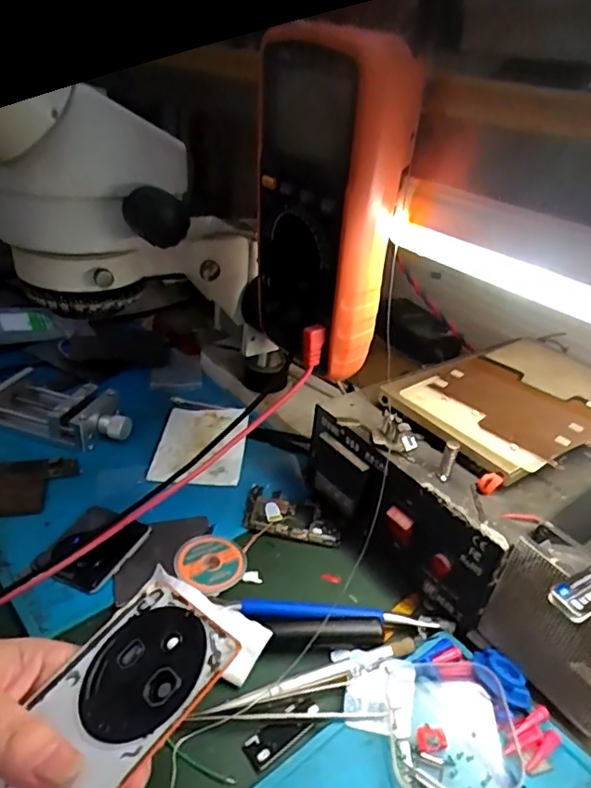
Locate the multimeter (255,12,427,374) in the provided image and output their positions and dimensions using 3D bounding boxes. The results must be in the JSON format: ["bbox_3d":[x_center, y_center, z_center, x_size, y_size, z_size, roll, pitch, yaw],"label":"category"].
[{"bbox_3d":[0.016,-0.098,0.312,0.056,0.171,0.086,-10,34,-24],"label":"multimeter"}]

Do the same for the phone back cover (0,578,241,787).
[{"bbox_3d":[-0.097,0.148,0.223,0.070,0.005,0.157,13,46,47],"label":"phone back cover"}]

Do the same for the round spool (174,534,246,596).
[{"bbox_3d":[-0.055,0.113,0.367,0.041,0.018,0.044,11,31,8],"label":"round spool"}]

